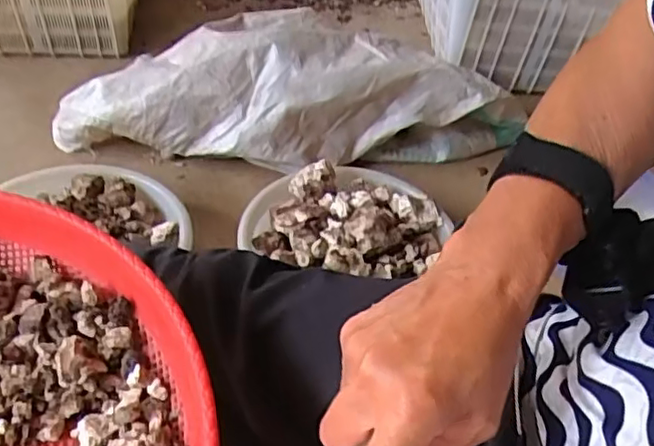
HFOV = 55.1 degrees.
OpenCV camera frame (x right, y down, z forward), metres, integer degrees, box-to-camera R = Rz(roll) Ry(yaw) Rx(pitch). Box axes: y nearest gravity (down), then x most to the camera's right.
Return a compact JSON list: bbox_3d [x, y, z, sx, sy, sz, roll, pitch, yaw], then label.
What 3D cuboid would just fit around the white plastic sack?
[{"bbox_3d":[-0.068,-0.232,1.079,0.762,0.179,0.250,-6,44,-15],"label":"white plastic sack"}]

